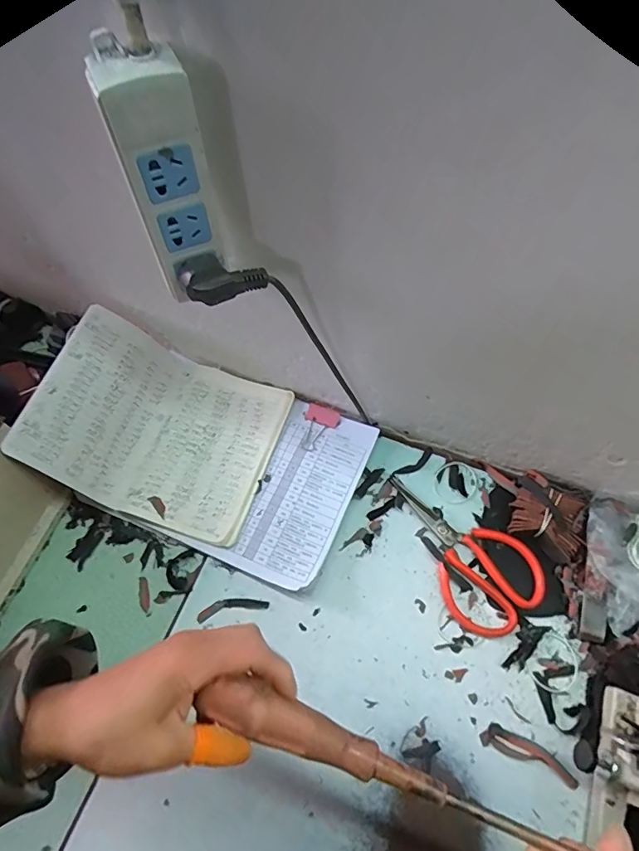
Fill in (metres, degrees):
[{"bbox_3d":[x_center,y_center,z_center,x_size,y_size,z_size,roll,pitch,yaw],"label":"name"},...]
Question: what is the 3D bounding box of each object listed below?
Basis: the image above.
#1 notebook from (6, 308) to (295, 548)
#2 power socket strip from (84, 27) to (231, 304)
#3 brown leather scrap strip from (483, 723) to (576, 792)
[{"bbox_3d":[-0.172,-0.005,0.530,0.229,0.107,0.205,15,66,10],"label":"notebook"},{"bbox_3d":[-0.097,-0.159,0.318,0.050,0.152,0.035,-9,64,-2],"label":"power socket strip"},{"bbox_3d":[0.194,0.303,0.440,0.086,0.004,0.021,22,67,13],"label":"brown leather scrap strip"}]

